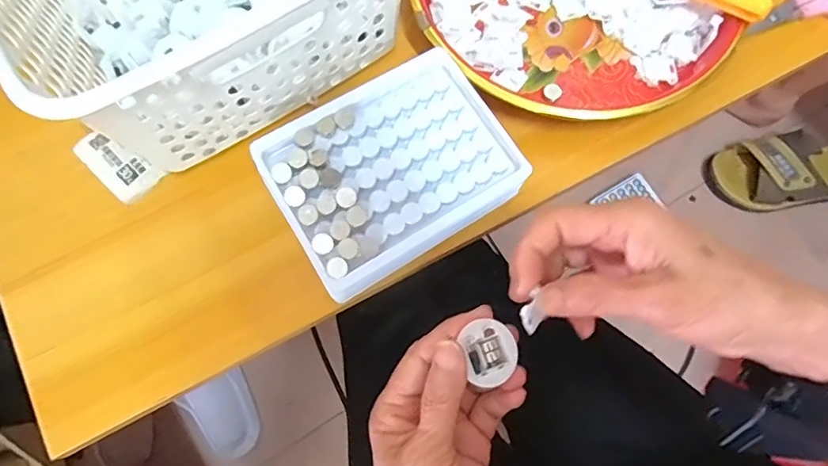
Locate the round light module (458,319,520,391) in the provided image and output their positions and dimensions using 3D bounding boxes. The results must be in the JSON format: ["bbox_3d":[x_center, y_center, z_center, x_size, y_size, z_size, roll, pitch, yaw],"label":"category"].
[{"bbox_3d":[0.039,0.061,0.267,0.027,0.008,0.027,4,76,-15],"label":"round light module"}]

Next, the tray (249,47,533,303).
[{"bbox_3d":[-0.012,-0.036,0.308,0.131,0.036,0.101,-32,78,-7],"label":"tray"}]

